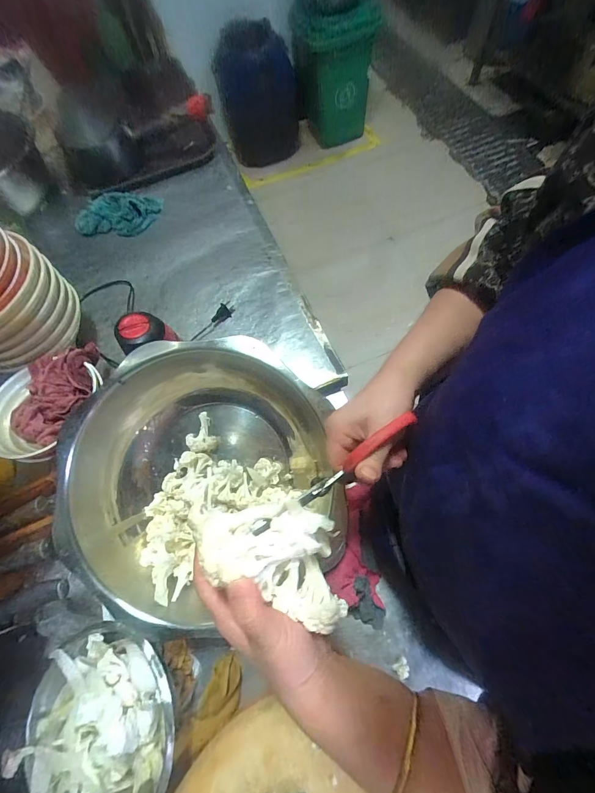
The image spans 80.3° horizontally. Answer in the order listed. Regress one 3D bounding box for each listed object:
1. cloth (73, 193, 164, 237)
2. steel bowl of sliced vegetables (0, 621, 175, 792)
[{"bbox_3d":[-0.435,-0.439,0.849,0.198,0.041,0.117,-2,66,5],"label":"cloth"},{"bbox_3d":[-0.226,0.380,0.407,0.186,0.091,0.196,-2,66,5],"label":"steel bowl of sliced vegetables"}]

